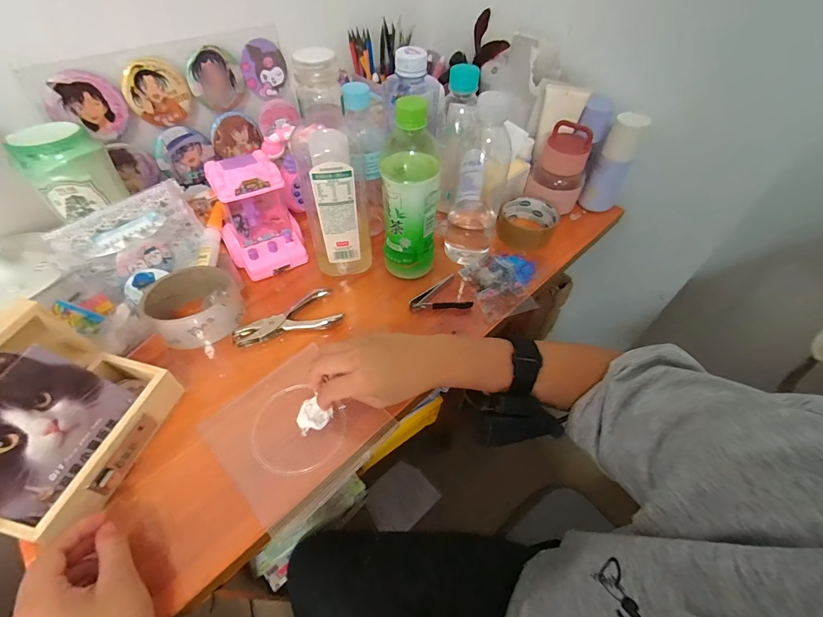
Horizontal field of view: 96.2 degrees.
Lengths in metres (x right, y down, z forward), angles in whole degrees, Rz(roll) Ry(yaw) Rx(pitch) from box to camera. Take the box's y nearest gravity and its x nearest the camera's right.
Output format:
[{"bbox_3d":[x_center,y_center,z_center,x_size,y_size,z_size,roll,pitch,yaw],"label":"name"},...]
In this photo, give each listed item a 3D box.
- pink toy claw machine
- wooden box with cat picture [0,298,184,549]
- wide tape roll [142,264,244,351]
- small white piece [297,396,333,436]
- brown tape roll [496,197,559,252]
[{"bbox_3d":[-0.198,-0.123,0.470,0.093,0.129,0.098,-26,56,-22],"label":"pink toy claw machine"},{"bbox_3d":[-0.296,0.090,0.300,0.104,0.124,0.146,10,51,5],"label":"wooden box with cat picture"},{"bbox_3d":[-0.246,-0.001,0.425,0.095,0.042,0.094,1,50,-2],"label":"wide tape roll"},{"bbox_3d":[-0.095,0.104,0.360,0.033,0.014,0.029,-22,55,-20],"label":"small white piece"},{"bbox_3d":[0.168,-0.126,0.543,0.080,0.044,0.085,1,50,-2],"label":"brown tape roll"}]

